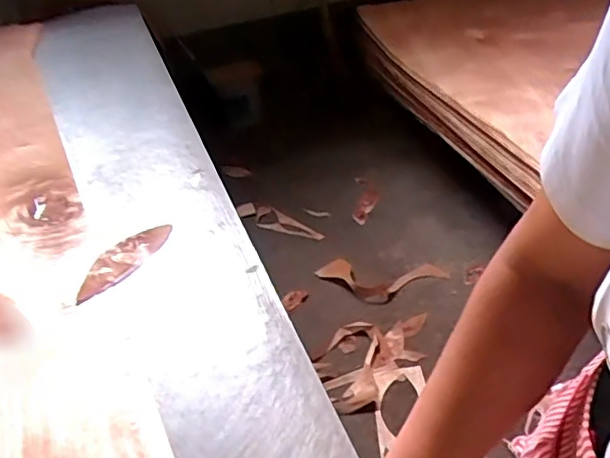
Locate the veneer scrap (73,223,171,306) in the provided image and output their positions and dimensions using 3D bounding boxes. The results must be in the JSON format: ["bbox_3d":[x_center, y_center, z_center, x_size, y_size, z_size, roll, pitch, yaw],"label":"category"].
[{"bbox_3d":[-0.286,0.046,0.903,0.080,0.009,0.202,16,38,30],"label":"veneer scrap"}]

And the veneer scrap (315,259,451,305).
[{"bbox_3d":[0.253,0.171,1.917,0.442,0.046,0.187,-2,35,9],"label":"veneer scrap"}]

